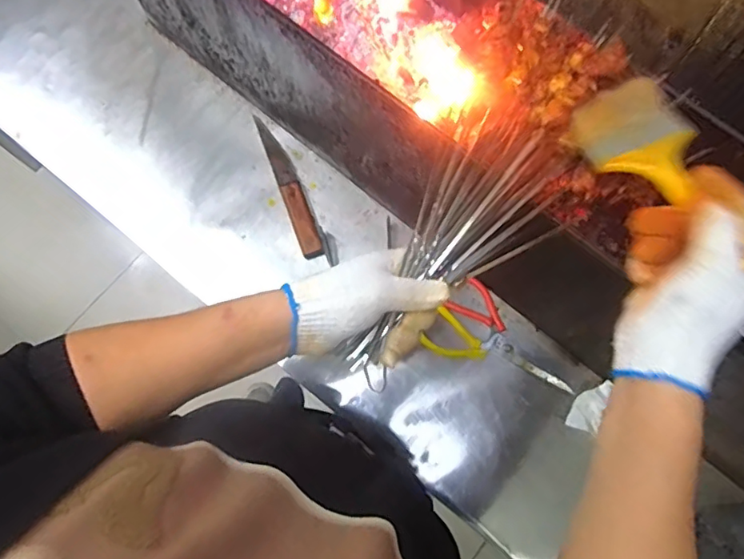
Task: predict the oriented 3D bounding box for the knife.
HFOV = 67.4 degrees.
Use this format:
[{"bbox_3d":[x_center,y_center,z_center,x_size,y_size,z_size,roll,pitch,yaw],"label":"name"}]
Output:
[{"bbox_3d":[-0.113,-0.129,0.766,0.030,0.014,0.221,-20,78,-6],"label":"knife"}]

